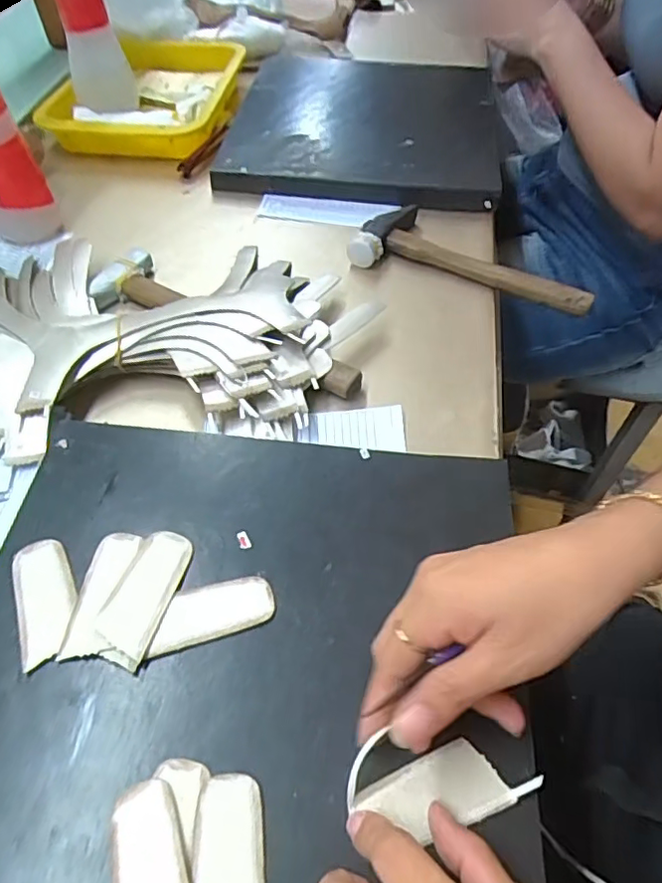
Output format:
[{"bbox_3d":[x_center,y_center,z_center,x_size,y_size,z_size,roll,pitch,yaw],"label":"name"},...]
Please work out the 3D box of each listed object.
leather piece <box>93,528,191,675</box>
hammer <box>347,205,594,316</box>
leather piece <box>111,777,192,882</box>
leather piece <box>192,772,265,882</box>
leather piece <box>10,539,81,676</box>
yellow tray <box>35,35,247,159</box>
[{"bbox_3d":[-0.104,0.084,0.325,0.030,0.006,0.076,13,53,8],"label":"leather piece"},{"bbox_3d":[0.134,-0.177,0.544,0.216,0.024,0.091,18,54,11],"label":"hammer"},{"bbox_3d":[-0.078,0.187,0.251,0.032,0.006,0.071,-16,55,-14],"label":"leather piece"},{"bbox_3d":[-0.044,0.185,0.253,0.030,0.004,0.071,-5,53,-6],"label":"leather piece"},{"bbox_3d":[-0.159,0.087,0.325,0.032,0.004,0.070,-19,56,-16],"label":"leather piece"},{"bbox_3d":[-0.212,-0.432,0.719,0.181,0.043,0.256,9,53,5],"label":"yellow tray"}]

